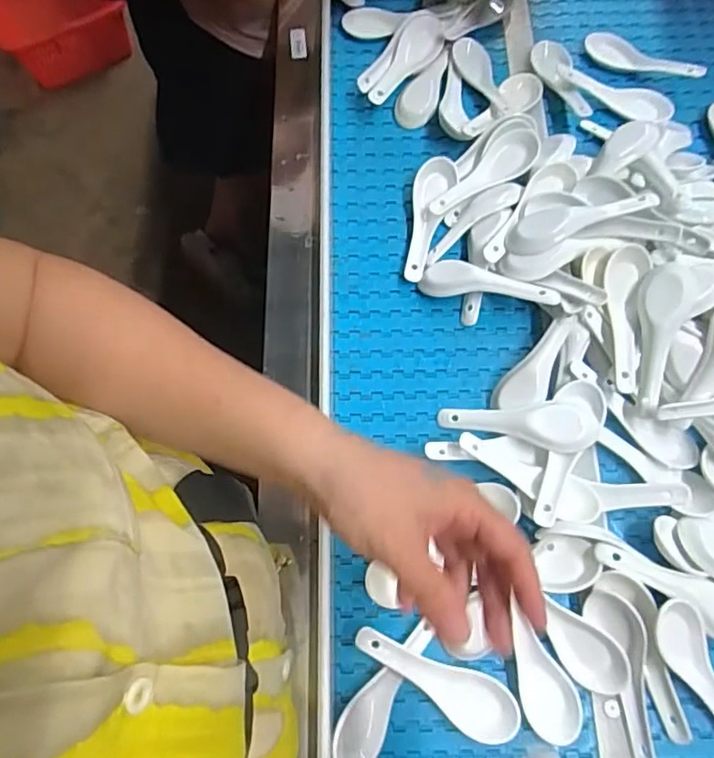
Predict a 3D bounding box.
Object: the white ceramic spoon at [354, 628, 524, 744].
[{"bbox_3d":[0.056,0.221,0.428,0.124,0.028,0.041,20,72,9],"label":"white ceramic spoon"}]

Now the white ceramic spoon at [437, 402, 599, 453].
[{"bbox_3d":[0.129,0.037,0.486,0.124,0.018,0.037,2,70,16],"label":"white ceramic spoon"}]

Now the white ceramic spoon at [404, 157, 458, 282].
[{"bbox_3d":[0.069,-0.149,0.561,0.038,0.022,0.126,7,71,5],"label":"white ceramic spoon"}]

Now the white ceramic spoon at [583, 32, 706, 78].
[{"bbox_3d":[0.300,-0.337,0.622,0.120,0.017,0.026,26,73,11],"label":"white ceramic spoon"}]

